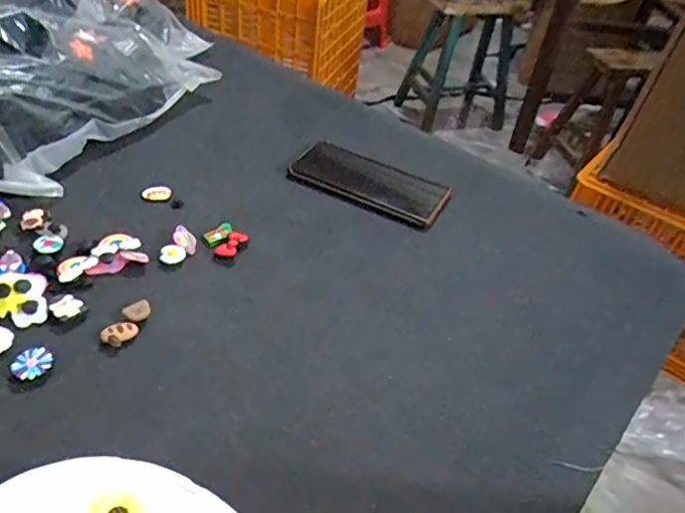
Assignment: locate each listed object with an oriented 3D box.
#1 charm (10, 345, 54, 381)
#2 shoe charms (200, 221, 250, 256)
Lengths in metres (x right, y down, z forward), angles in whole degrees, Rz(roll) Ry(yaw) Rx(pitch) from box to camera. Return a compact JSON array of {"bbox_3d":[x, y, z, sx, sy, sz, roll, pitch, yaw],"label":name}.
[{"bbox_3d":[-0.210,0.073,0.383,0.024,0.007,0.024,4,40,-3],"label":"charm"},{"bbox_3d":[-0.104,-0.013,0.499,0.045,0.014,0.031,35,48,30],"label":"shoe charms"}]

